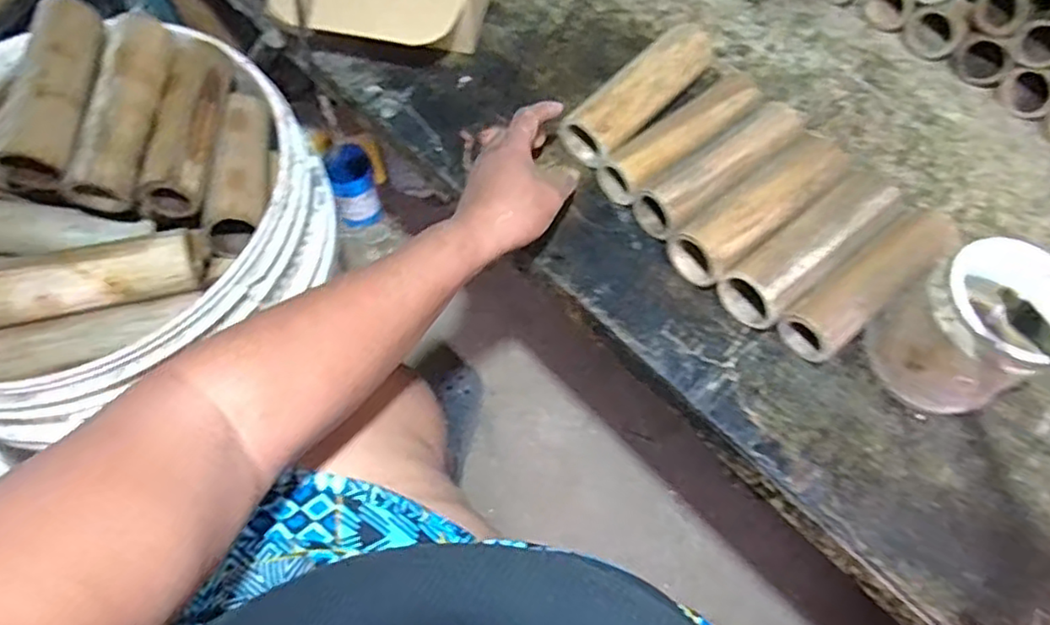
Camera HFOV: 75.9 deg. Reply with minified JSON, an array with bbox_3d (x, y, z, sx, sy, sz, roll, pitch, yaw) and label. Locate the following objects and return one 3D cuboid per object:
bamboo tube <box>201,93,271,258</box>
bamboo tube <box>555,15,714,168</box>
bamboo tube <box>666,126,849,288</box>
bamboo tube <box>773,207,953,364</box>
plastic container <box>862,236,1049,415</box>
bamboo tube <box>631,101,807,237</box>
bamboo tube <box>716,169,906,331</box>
[{"bbox_3d":[-0.267,-0.139,0.642,0.060,0.063,0.176,-5,62,-5],"label":"bamboo tube"},{"bbox_3d":[0.120,-0.222,0.669,0.058,0.045,0.192,41,73,17],"label":"bamboo tube"},{"bbox_3d":[0.216,-0.093,0.614,0.186,0.055,0.057,-35,69,-19],"label":"bamboo tube"},{"bbox_3d":[0.295,-0.025,0.578,0.172,0.055,0.048,-36,69,-19],"label":"bamboo tube"},{"bbox_3d":[0.345,0.016,0.522,0.093,0.126,0.097,-26,66,-15],"label":"plastic container"},{"bbox_3d":[0.187,-0.132,0.634,0.186,0.051,0.051,-34,68,-19],"label":"bamboo tube"},{"bbox_3d":[0.252,-0.056,0.592,0.176,0.056,0.055,-35,69,-19],"label":"bamboo tube"}]

